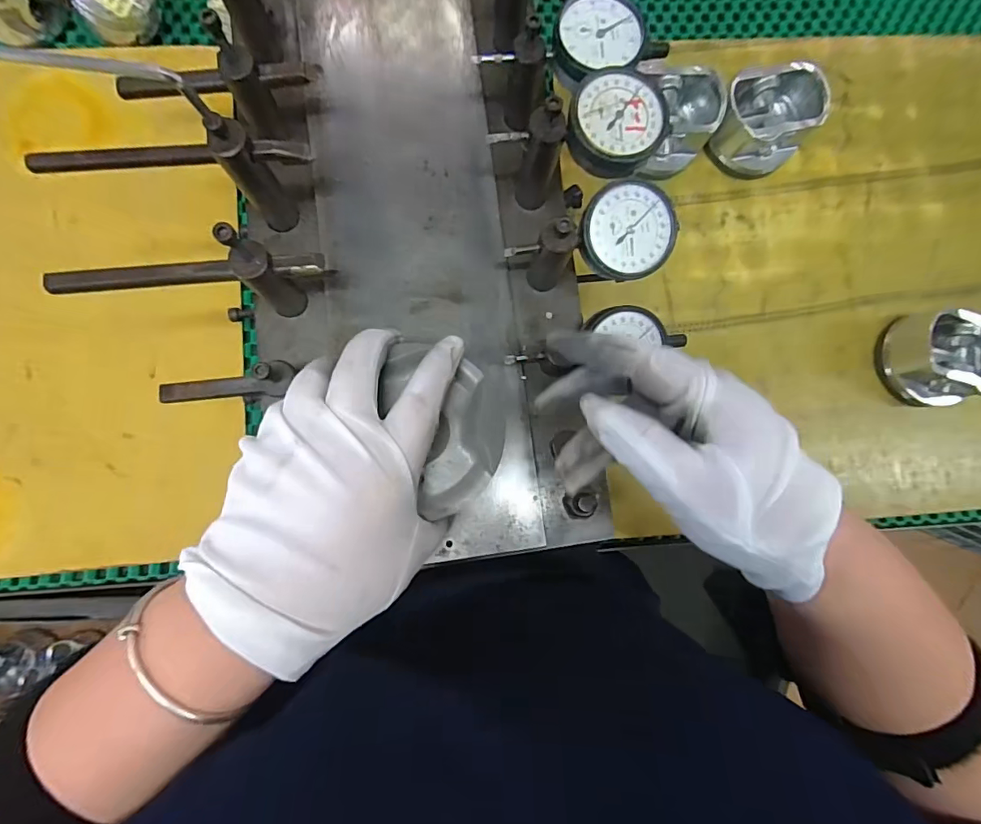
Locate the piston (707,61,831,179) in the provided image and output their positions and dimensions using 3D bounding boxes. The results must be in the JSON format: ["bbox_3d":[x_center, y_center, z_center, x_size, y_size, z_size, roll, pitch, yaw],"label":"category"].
[{"bbox_3d":[0.277,-0.294,0.492,0.103,0.071,0.077,-6,83,-5],"label":"piston"}]

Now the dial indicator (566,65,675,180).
[{"bbox_3d":[0.072,-0.165,0.280,0.056,0.019,0.054,0,84,-4],"label":"dial indicator"}]

